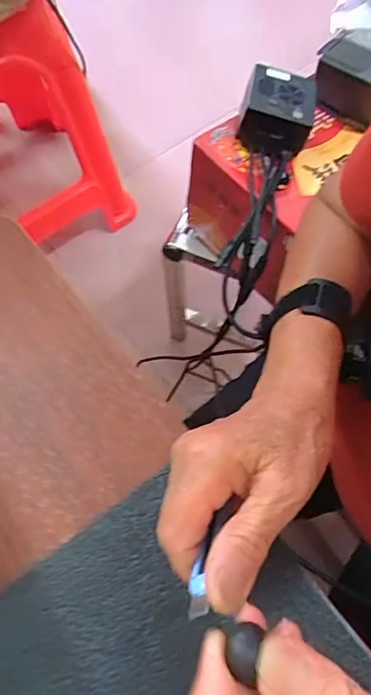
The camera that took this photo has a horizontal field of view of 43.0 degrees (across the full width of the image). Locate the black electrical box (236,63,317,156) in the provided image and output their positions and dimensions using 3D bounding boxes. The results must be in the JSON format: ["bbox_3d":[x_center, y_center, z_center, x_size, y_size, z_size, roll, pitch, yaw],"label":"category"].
[{"bbox_3d":[0.102,-0.263,0.519,0.076,0.049,0.087,13,67,5],"label":"black electrical box"}]

